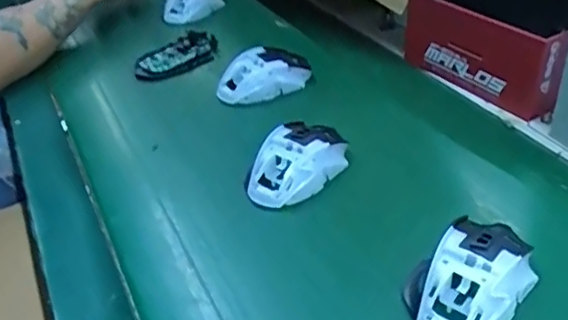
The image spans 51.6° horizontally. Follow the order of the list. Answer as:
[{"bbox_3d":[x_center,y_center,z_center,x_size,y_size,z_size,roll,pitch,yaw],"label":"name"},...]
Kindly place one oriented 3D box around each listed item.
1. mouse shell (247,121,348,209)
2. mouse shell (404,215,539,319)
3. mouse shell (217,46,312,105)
[{"bbox_3d":[0.015,-0.001,0.529,0.061,0.038,0.114,20,43,30],"label":"mouse shell"},{"bbox_3d":[0.131,0.080,0.410,0.101,0.034,0.067,-30,43,-30],"label":"mouse shell"},{"bbox_3d":[-0.023,-0.098,0.659,0.114,0.039,0.063,-20,39,-20],"label":"mouse shell"}]

